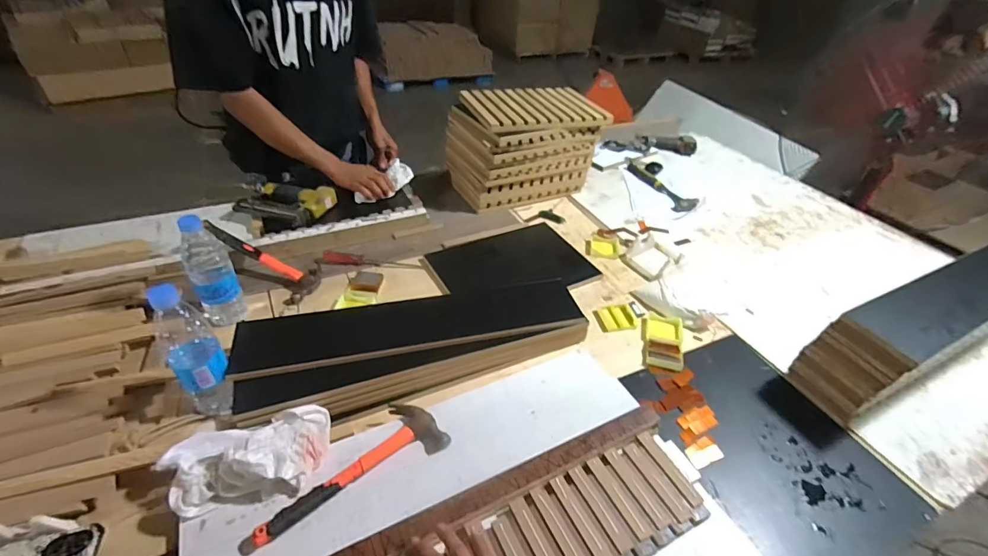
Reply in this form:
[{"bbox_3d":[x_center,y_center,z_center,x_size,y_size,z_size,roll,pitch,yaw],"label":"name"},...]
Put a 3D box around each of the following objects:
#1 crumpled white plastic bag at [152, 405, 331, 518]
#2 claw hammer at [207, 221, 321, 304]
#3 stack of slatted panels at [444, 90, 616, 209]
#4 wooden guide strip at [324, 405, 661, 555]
[{"bbox_3d":[-0.319,0.227,0.563,0.198,0.050,0.111,-10,44,-18],"label":"crumpled white plastic bag"},{"bbox_3d":[-0.475,-0.030,0.883,0.255,0.048,0.091,33,43,-3],"label":"claw hammer"},{"bbox_3d":[0.078,-0.355,1.178,0.363,0.236,0.226,-12,44,-20],"label":"stack of slatted panels"},{"bbox_3d":[-0.035,0.286,0.545,0.615,0.027,0.033,-15,46,-23],"label":"wooden guide strip"}]

